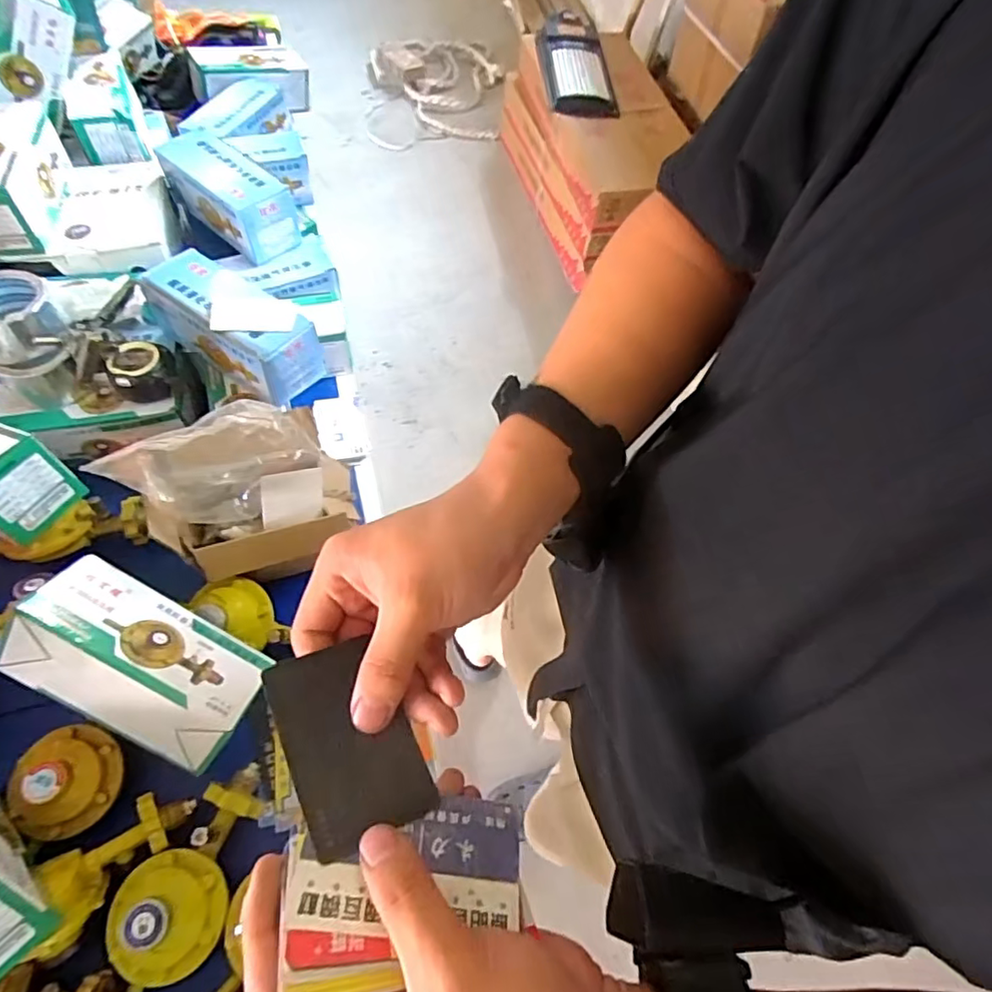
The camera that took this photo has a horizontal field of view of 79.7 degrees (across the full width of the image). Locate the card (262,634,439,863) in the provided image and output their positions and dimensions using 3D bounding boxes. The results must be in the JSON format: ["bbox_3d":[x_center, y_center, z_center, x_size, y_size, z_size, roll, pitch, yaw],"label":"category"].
[{"bbox_3d":[-0.065,0.106,0.262,0.053,0.007,0.083,-18,63,-26],"label":"card"}]

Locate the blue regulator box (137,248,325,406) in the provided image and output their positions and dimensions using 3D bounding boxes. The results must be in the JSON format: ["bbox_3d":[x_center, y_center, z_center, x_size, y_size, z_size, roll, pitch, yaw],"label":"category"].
[{"bbox_3d":[-0.284,-0.184,0.641,0.189,0.077,0.076,33,62,15],"label":"blue regulator box"}]

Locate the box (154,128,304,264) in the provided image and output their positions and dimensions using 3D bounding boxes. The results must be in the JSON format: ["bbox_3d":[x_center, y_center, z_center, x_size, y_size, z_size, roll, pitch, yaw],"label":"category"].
[{"bbox_3d":[-0.341,-0.390,0.759,0.183,0.069,0.080,36,63,17],"label":"box"}]

